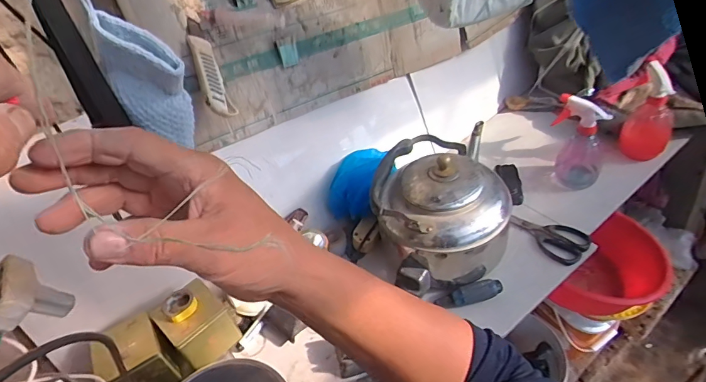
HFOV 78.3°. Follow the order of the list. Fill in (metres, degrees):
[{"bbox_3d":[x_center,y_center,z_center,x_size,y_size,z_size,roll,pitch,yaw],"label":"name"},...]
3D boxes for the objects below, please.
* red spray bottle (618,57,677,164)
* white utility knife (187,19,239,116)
[{"bbox_3d":[0.588,-0.151,0.845,0.084,0.169,0.074,27,54,29],"label":"red spray bottle"},{"bbox_3d":[-0.224,-0.191,0.671,0.037,0.027,0.157,-20,87,-13],"label":"white utility knife"}]

